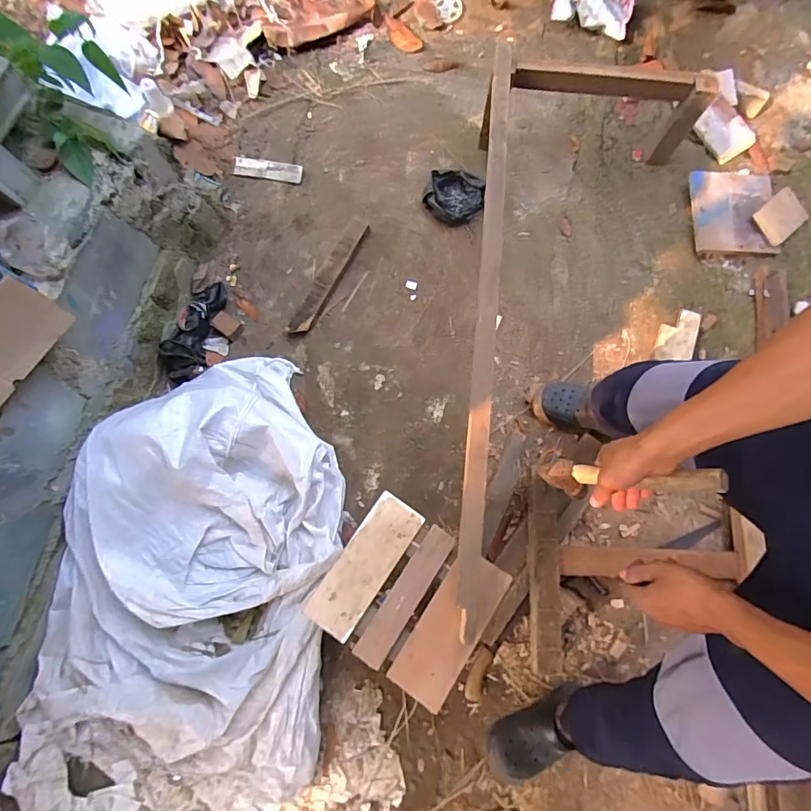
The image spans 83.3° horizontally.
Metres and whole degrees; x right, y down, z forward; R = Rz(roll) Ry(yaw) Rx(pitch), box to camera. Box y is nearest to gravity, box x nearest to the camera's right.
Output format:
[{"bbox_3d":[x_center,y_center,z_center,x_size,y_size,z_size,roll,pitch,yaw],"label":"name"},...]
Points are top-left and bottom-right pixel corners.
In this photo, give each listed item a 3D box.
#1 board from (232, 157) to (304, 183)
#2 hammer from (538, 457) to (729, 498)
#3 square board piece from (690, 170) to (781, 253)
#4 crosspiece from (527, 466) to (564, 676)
[{"bbox_3d":[-0.408,-0.700,1.352,0.197,0.015,0.061,7,77,1],"label":"board"},{"bbox_3d":[0.277,0.091,0.573,0.091,0.210,0.041,17,73,-42],"label":"hammer"},{"bbox_3d":[1.003,-0.595,1.389,0.246,0.021,0.277,1,82,1],"label":"square board piece"},{"bbox_3d":[0.320,0.375,1.050,0.070,0.046,0.432,2,78,1],"label":"crosspiece"}]

